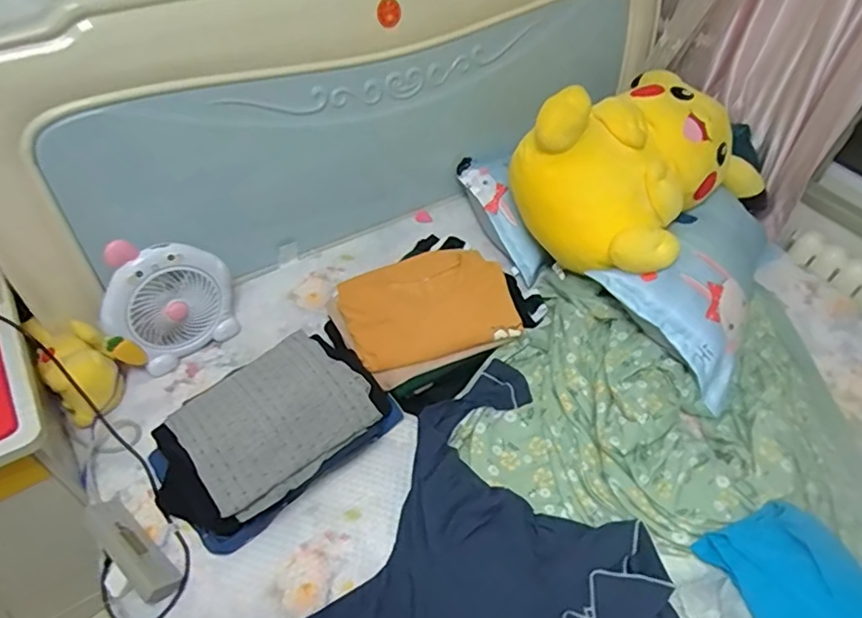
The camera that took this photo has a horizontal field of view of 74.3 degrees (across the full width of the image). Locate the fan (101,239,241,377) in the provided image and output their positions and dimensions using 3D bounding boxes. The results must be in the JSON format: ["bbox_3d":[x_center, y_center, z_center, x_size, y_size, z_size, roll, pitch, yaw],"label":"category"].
[{"bbox_3d":[-0.558,-0.018,1.223,0.265,0.261,0.122,-24,55,-21],"label":"fan"}]

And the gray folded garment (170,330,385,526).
[{"bbox_3d":[-0.298,0.196,1.077,0.340,0.060,0.266,-36,60,-29],"label":"gray folded garment"}]

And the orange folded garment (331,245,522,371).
[{"bbox_3d":[-0.008,-0.010,1.314,0.388,0.077,0.247,-15,51,-16],"label":"orange folded garment"}]

